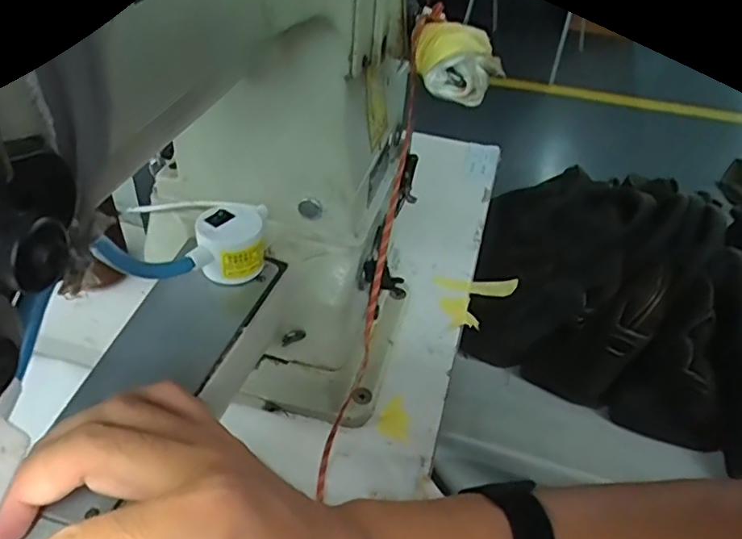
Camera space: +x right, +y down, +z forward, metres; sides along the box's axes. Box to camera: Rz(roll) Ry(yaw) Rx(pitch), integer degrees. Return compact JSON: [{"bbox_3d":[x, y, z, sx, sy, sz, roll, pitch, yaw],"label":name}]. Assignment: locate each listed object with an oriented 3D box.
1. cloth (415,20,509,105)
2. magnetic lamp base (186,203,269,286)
[{"bbox_3d":[0.044,-0.108,0.292,0.041,0.029,0.044,6,43,2],"label":"cloth"},{"bbox_3d":[-0.078,-0.015,0.332,0.034,0.034,0.047,6,43,2],"label":"magnetic lamp base"}]

